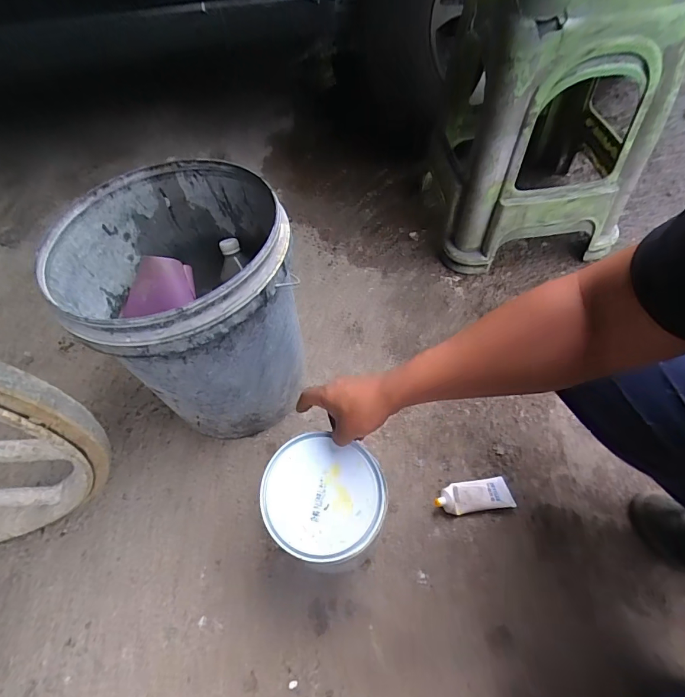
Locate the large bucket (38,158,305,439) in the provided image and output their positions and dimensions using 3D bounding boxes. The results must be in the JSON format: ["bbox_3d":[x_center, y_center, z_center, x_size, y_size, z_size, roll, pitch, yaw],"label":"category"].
[{"bbox_3d":[-0.215,-0.062,0.639,0.289,0.331,0.304,-2,57,3],"label":"large bucket"}]

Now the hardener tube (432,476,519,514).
[{"bbox_3d":[0.211,0.239,0.651,0.122,0.027,0.050,-7,57,0],"label":"hardener tube"}]

